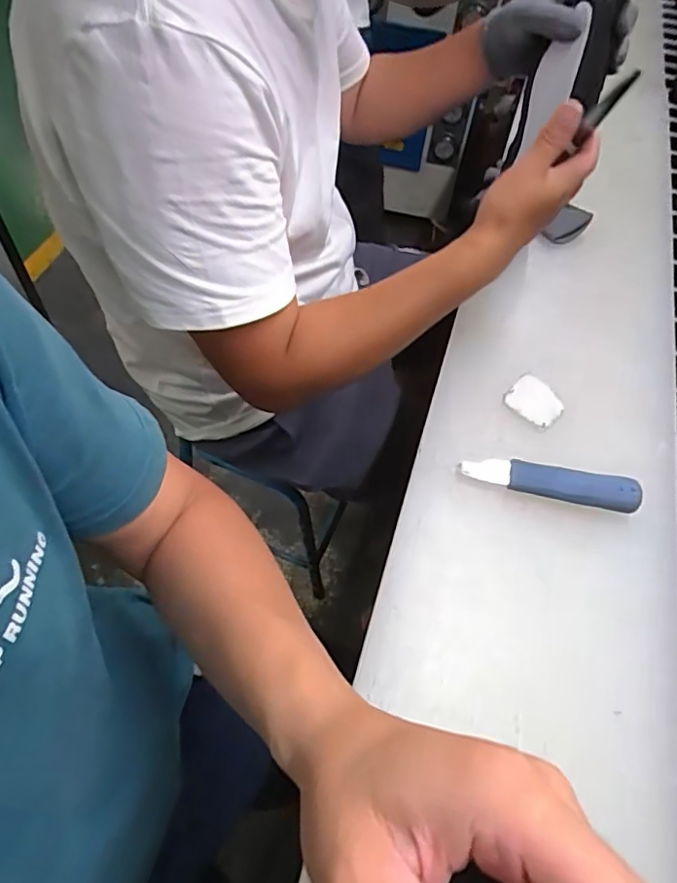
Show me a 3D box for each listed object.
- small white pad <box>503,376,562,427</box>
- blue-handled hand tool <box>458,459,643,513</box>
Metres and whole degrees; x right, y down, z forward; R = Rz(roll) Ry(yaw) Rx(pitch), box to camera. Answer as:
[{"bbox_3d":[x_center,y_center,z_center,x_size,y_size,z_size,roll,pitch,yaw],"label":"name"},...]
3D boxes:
[{"bbox_3d":[0.201,-0.042,0.573,0.054,0.005,0.049,36,61,20],"label":"small white pad"},{"bbox_3d":[0.193,0.036,0.517,0.157,0.023,0.030,13,56,5],"label":"blue-handled hand tool"}]

